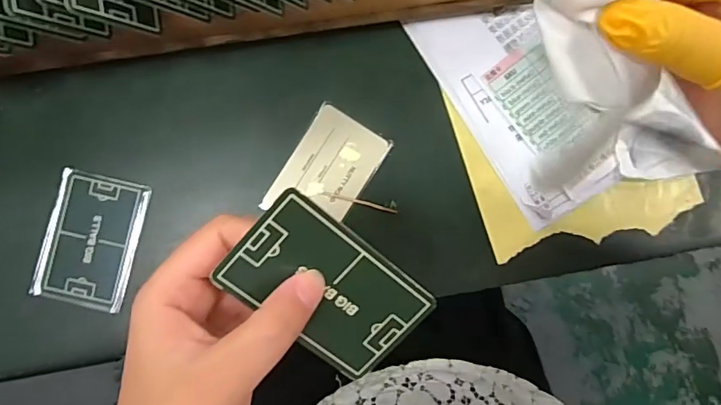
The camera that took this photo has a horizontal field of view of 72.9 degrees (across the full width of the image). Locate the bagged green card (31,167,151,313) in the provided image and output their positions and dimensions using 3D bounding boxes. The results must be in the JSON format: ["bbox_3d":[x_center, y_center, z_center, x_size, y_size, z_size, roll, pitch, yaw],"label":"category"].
[{"bbox_3d":[-0.185,0.026,0.336,0.062,0.005,0.089,13,88,-1],"label":"bagged green card"}]

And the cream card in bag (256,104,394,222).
[{"bbox_3d":[-0.023,-0.023,0.342,0.057,0.005,0.081,31,87,-1],"label":"cream card in bag"}]

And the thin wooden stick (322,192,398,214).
[{"bbox_3d":[0.000,0.000,0.341,0.053,0.004,0.004,15,88,-1],"label":"thin wooden stick"}]

